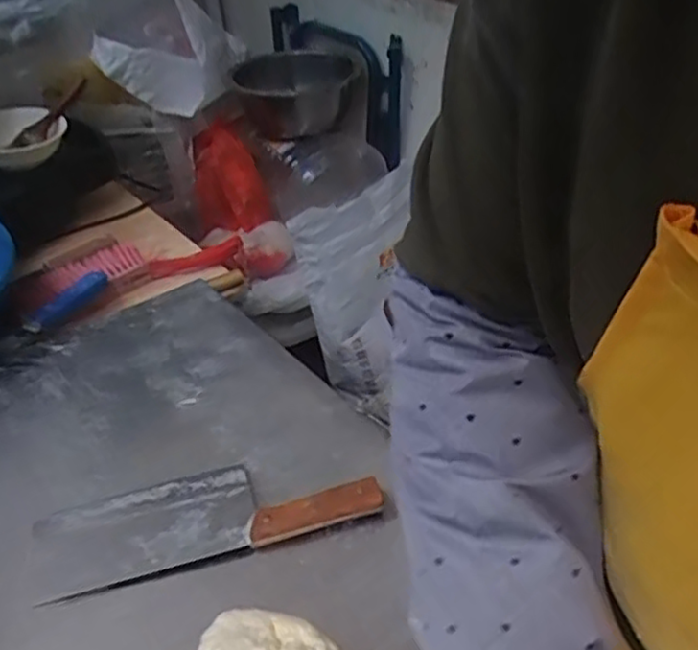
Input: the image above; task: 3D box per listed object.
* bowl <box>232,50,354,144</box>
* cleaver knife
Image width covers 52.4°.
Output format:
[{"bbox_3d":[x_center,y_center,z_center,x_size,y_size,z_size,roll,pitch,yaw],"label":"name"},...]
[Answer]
[{"bbox_3d":[-0.124,-0.522,1.597,0.255,0.109,0.256,-1,37,1],"label":"bowl"},{"bbox_3d":[-0.127,0.161,0.624,0.293,0.026,0.088,-9,38,-14],"label":"cleaver knife"}]

